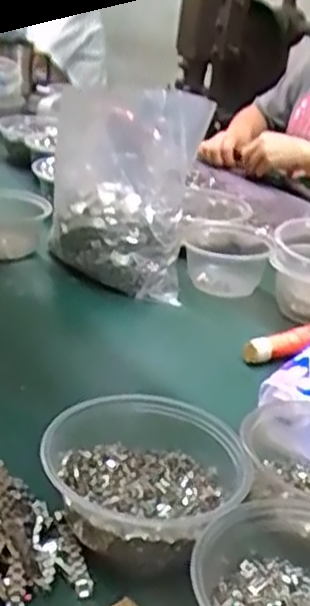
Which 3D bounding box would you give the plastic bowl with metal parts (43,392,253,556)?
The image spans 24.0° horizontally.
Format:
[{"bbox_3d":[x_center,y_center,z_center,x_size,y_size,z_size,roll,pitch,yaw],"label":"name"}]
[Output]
[{"bbox_3d":[-0.007,0.117,0.494,0.129,0.054,0.124,6,22,-3],"label":"plastic bowl with metal parts"}]

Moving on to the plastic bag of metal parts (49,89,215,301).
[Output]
[{"bbox_3d":[-0.034,-0.130,0.841,0.161,0.212,0.101,6,22,-2],"label":"plastic bag of metal parts"}]

